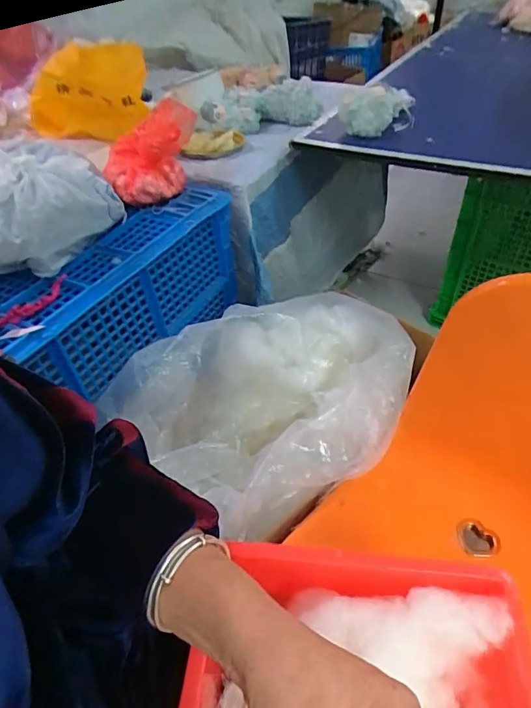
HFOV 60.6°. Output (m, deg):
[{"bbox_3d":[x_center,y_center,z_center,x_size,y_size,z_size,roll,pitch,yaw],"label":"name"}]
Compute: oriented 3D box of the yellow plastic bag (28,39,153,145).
[{"bbox_3d":[-0.303,-0.428,0.751,0.205,0.135,0.182,-13,44,-7],"label":"yellow plastic bag"}]

